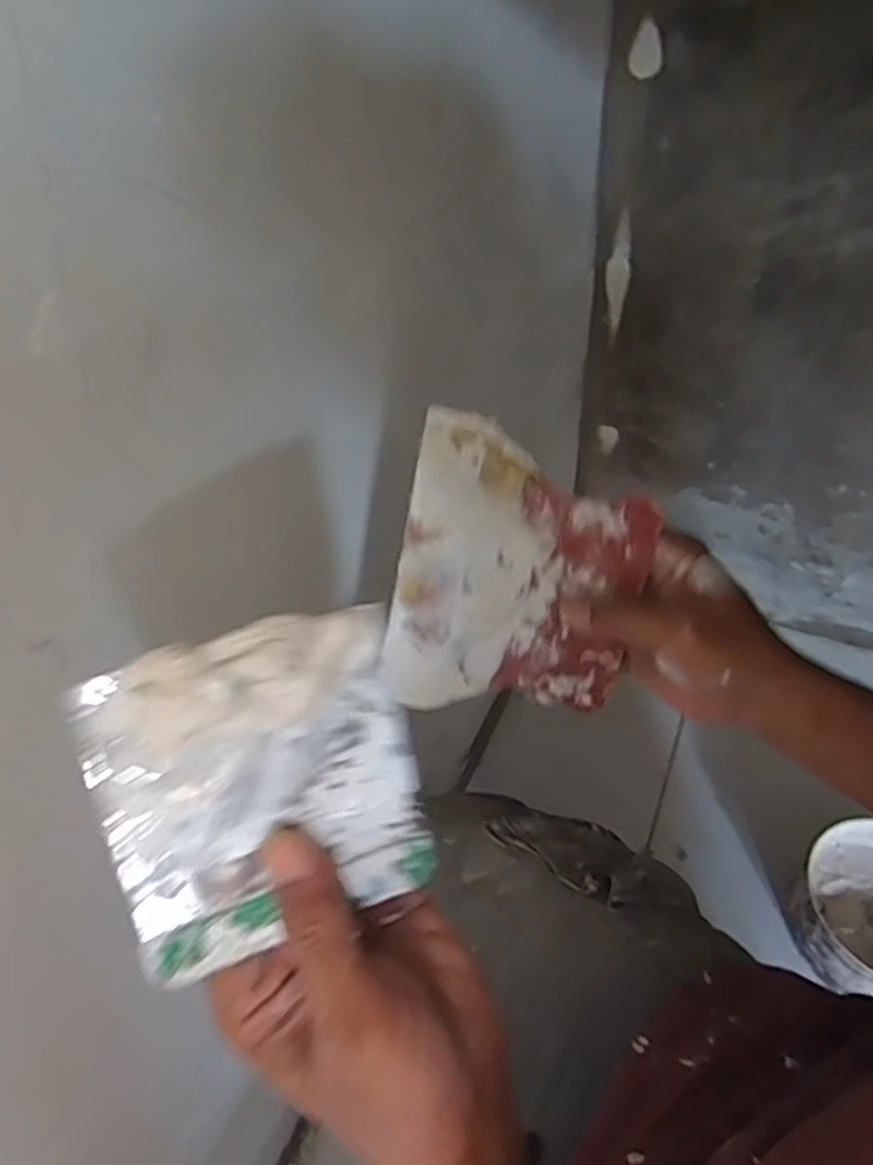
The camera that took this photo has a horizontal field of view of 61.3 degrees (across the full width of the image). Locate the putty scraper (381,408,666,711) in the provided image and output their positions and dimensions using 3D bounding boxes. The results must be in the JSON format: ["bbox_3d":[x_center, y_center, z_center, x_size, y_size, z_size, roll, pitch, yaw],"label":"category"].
[{"bbox_3d":[0.046,0.000,0.414,0.134,0.160,0.009,13,20,1],"label":"putty scraper"}]

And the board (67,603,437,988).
[{"bbox_3d":[-0.057,0.070,0.248,0.102,0.111,0.013,-15,16,-18],"label":"board"}]

